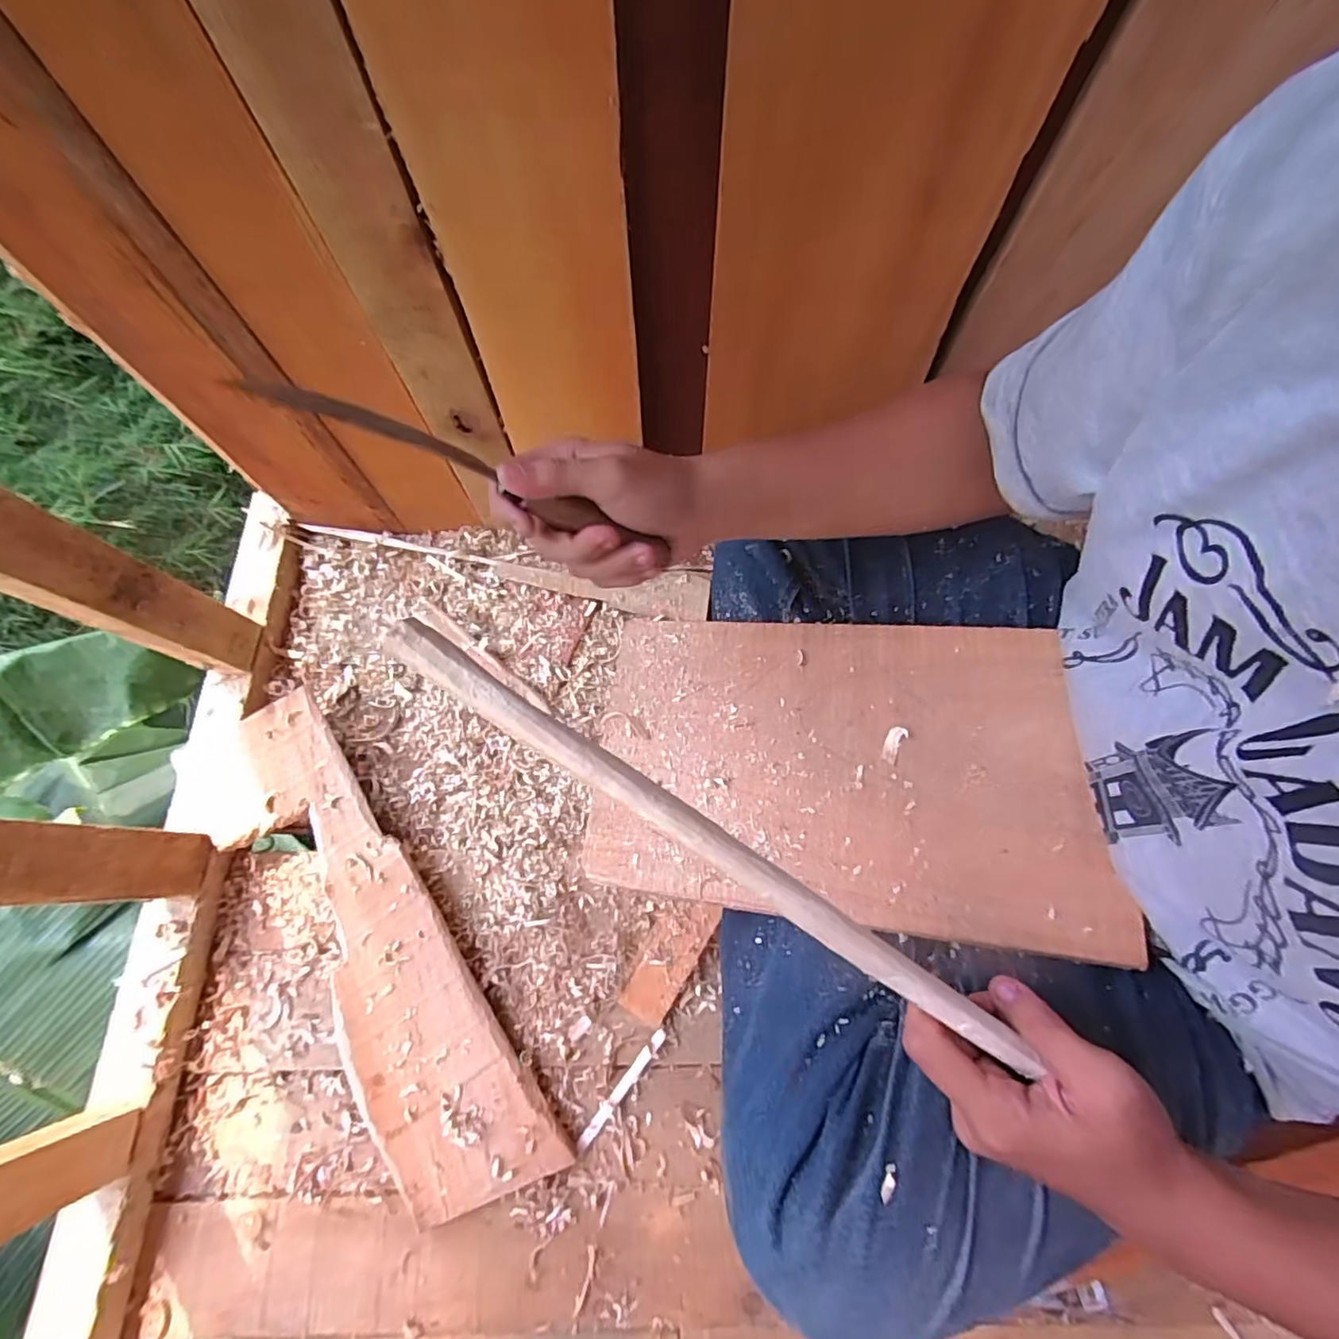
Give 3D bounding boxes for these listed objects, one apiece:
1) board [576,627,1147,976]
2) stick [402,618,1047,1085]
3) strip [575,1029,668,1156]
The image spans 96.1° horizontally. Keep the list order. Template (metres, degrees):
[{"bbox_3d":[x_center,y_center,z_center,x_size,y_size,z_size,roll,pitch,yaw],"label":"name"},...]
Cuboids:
[{"bbox_3d":[0.106,0.058,0.400,0.311,0.006,0.200,3,65,14],"label":"board"},{"bbox_3d":[0.033,0.078,0.229,0.310,0.010,0.015,37,76,-13],"label":"stick"},{"bbox_3d":[-0.038,0.348,0.499,0.012,0.004,0.107,36,77,11],"label":"strip"}]

